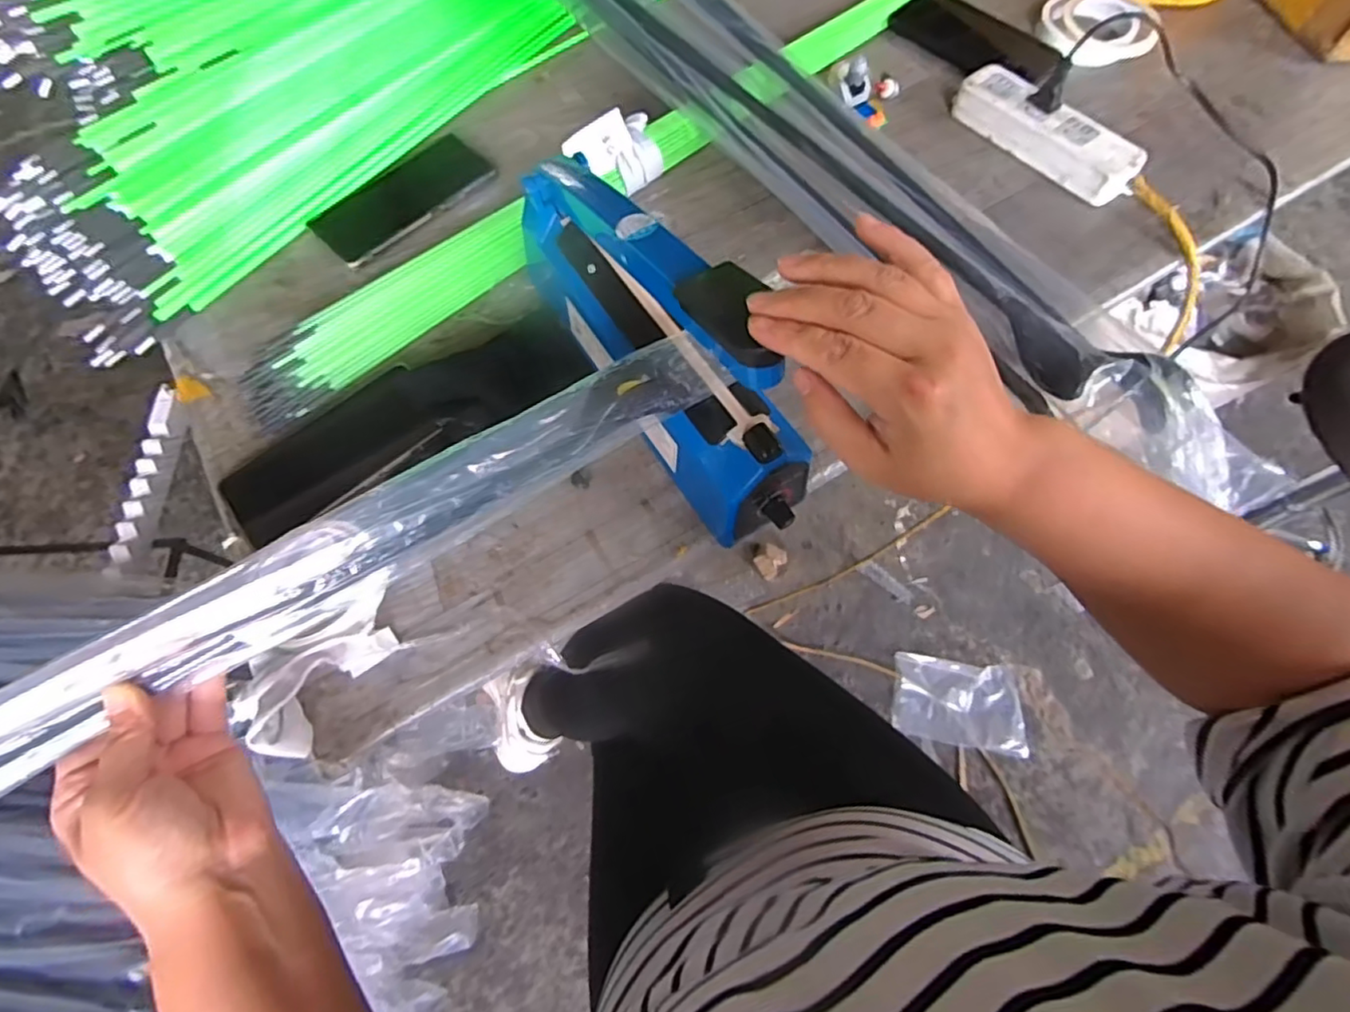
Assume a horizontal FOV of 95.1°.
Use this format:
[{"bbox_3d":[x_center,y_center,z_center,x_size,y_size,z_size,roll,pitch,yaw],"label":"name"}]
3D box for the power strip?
[{"bbox_3d":[0.334,-0.337,0.558,0.051,0.033,0.173,-36,71,-13],"label":"power strip"}]

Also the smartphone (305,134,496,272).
[{"bbox_3d":[-0.246,-0.281,0.562,0.159,0.007,0.072,-43,72,-15],"label":"smartphone"}]

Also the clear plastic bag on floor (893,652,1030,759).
[{"bbox_3d":[0.517,0.357,1.122,0.224,0.022,0.146,9,68,6],"label":"clear plastic bag on floor"}]

